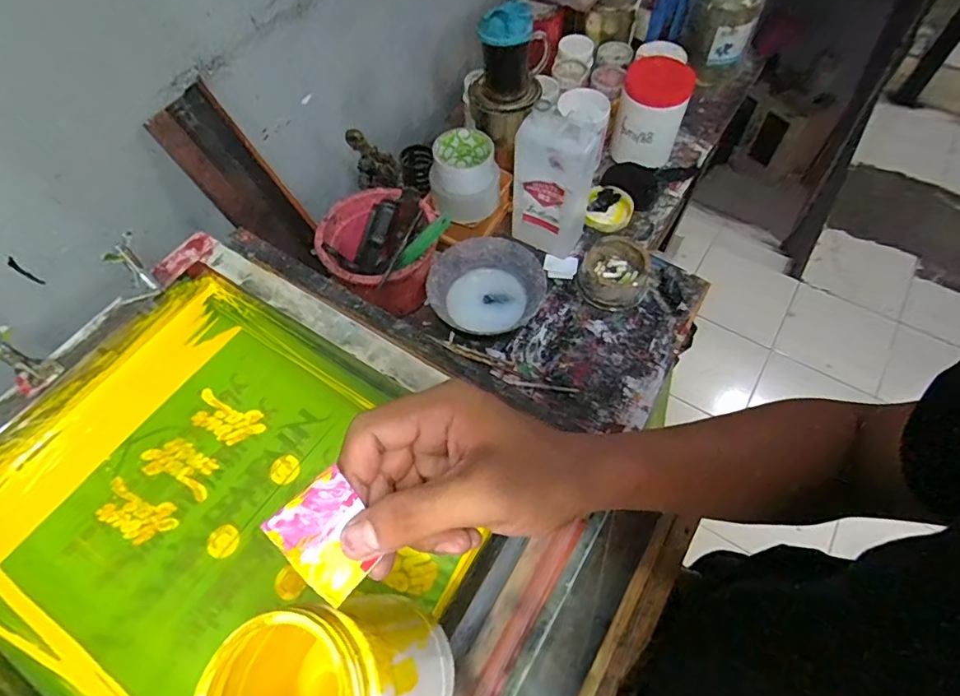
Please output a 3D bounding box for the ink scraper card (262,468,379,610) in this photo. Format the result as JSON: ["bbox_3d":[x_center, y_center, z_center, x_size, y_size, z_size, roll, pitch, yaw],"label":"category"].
[{"bbox_3d":[-0.063,0.079,0.222,0.035,0.051,0.006,-42,28,-29],"label":"ink scraper card"}]

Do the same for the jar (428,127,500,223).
[{"bbox_3d":[-0.022,-0.246,0.757,0.100,0.091,0.090,-2,61,0],"label":"jar"}]

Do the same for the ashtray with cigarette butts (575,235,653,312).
[{"bbox_3d":[0.190,-0.106,0.745,0.097,0.057,0.090,-1,61,1],"label":"ashtray with cigarette butts"}]

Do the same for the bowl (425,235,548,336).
[{"bbox_3d":[0.009,-0.077,0.732,0.156,0.056,0.146,7,61,5],"label":"bowl"}]

